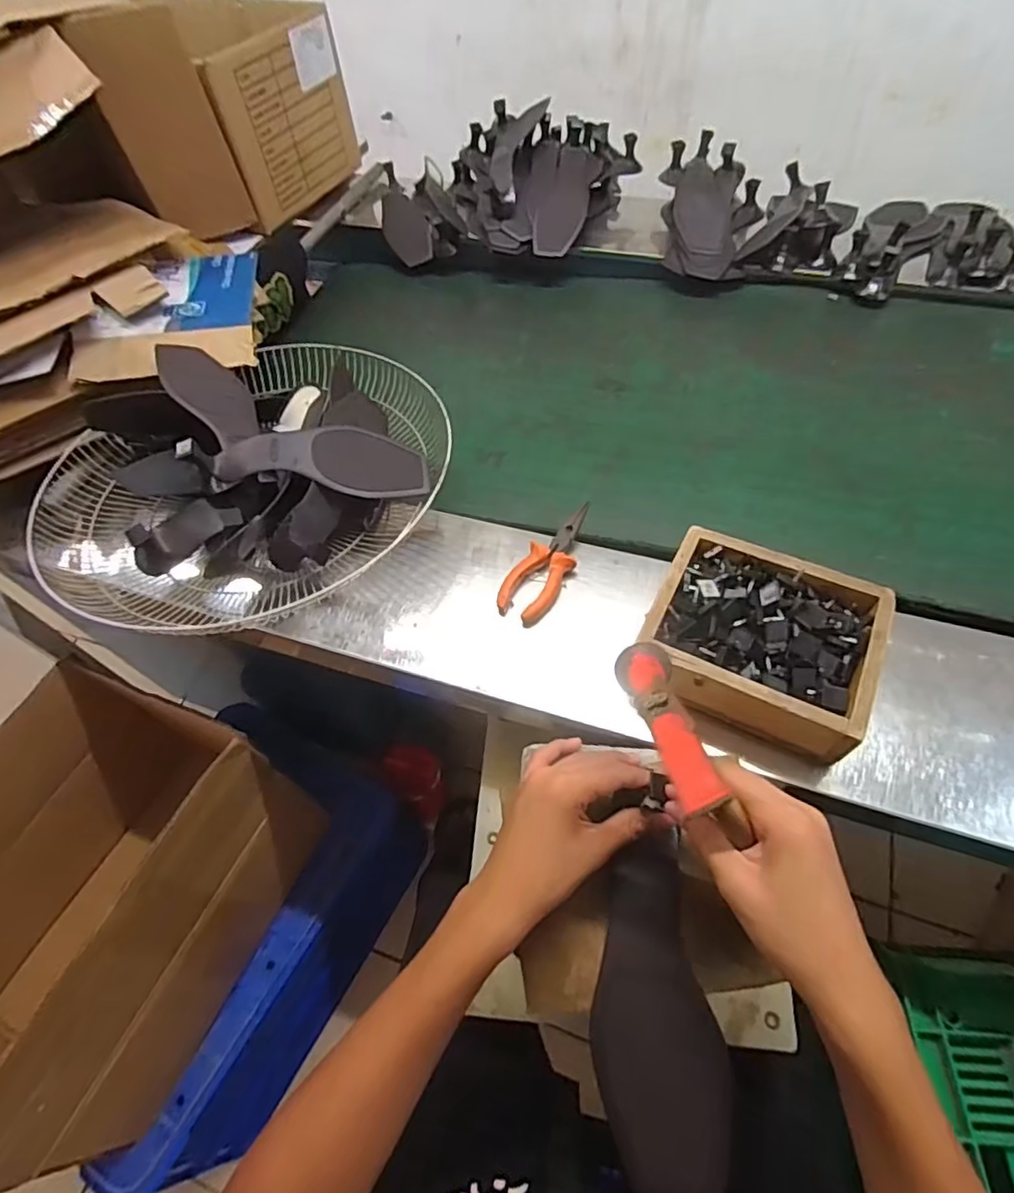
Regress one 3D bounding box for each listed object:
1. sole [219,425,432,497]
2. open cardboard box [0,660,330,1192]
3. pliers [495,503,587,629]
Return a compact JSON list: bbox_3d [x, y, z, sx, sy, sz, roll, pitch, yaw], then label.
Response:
[{"bbox_3d":[-0.191,-0.140,0.619,0.217,0.056,0.059,4,55,-10],"label":"sole"},{"bbox_3d":[-0.534,0.393,0.775,0.320,0.341,0.445,18,59,16],"label":"open cardboard box"},{"bbox_3d":[0.046,-0.036,0.610,0.051,0.025,0.148,26,62,20],"label":"pliers"}]

